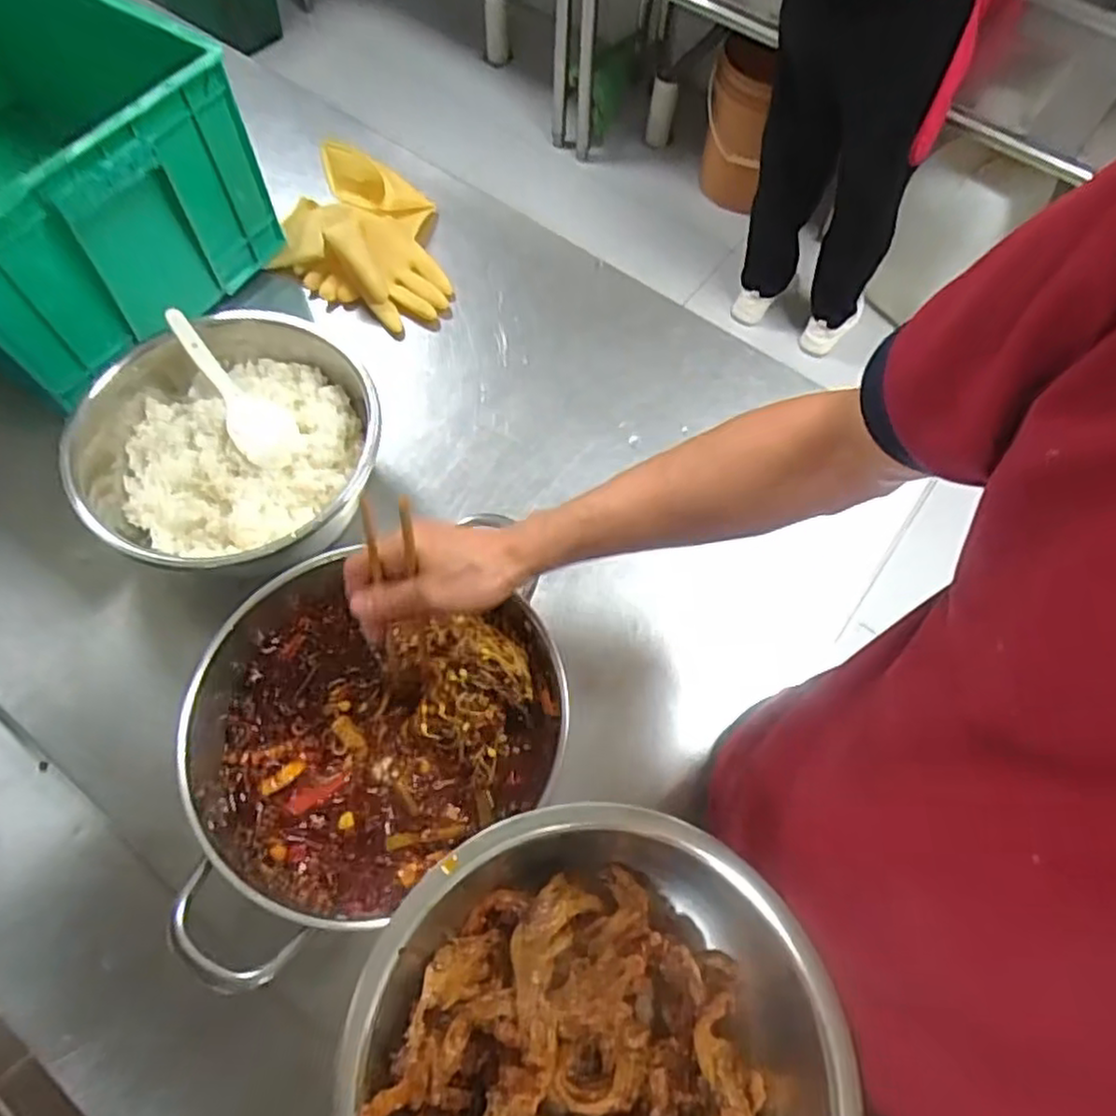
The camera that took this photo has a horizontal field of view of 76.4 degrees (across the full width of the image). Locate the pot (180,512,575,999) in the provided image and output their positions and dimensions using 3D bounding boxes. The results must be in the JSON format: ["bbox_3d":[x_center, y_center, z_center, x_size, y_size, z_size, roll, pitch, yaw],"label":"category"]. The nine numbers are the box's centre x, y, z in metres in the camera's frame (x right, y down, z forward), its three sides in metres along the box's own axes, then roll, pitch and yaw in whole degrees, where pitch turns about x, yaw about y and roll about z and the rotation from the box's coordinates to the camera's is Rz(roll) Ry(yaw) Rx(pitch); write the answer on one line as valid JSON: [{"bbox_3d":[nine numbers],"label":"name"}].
[{"bbox_3d":[-0.146,0.140,0.583,0.298,0.119,0.284,-17,64,-5],"label":"pot"}]

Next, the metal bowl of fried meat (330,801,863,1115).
[{"bbox_3d":[0.021,0.274,0.383,0.248,0.071,0.249,-1,63,2],"label":"metal bowl of fried meat"}]

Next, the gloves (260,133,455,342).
[{"bbox_3d":[-0.244,-0.385,0.851,0.198,0.090,0.244,-12,63,-3],"label":"gloves"}]

